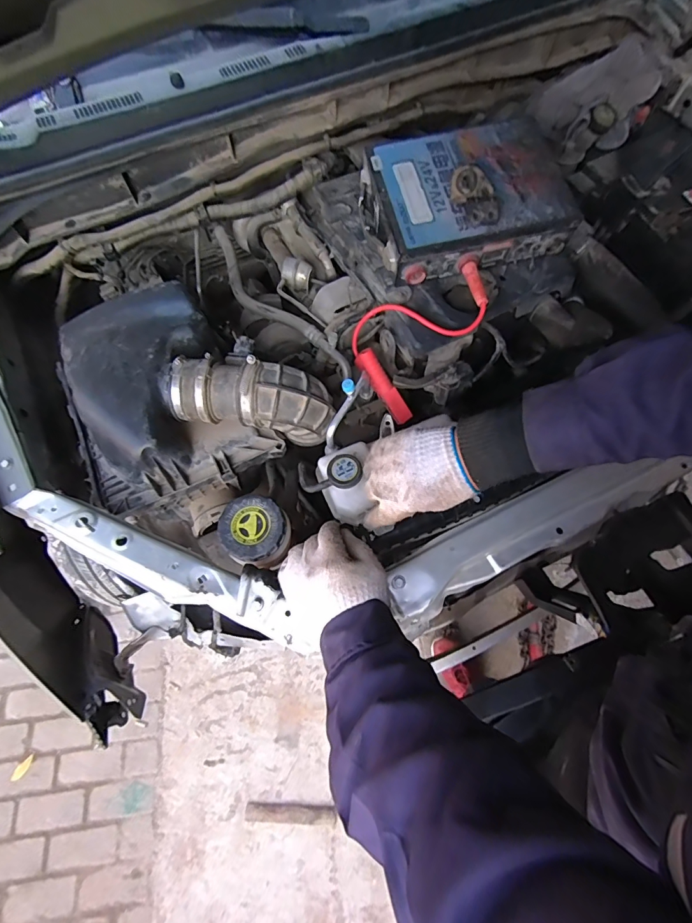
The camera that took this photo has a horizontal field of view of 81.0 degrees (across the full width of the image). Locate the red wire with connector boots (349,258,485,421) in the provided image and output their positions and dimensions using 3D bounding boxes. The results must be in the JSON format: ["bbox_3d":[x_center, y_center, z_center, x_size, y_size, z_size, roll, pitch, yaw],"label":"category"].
[{"bbox_3d":[0.115,-0.221,0.676,0.168,0.157,0.222,39,68,12],"label":"red wire with connector boots"}]

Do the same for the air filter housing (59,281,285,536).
[{"bbox_3d":[-0.286,-0.098,0.636,0.237,0.181,0.303,-27,71,-16],"label":"air filter housing"}]

